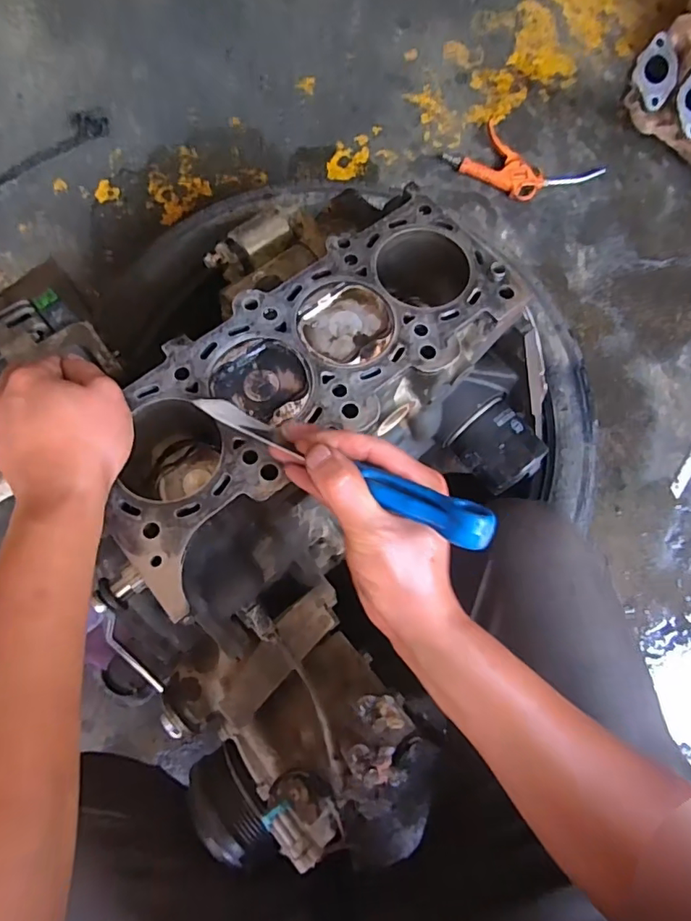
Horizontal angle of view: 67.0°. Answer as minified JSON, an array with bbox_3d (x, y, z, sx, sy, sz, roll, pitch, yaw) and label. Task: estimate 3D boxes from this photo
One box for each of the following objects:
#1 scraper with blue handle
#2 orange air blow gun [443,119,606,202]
[{"bbox_3d":[-0.009,-0.001,0.316,0.205,0.023,0.024,24,83,26],"label":"scraper with blue handle"},{"bbox_3d":[0.264,-0.438,0.777,0.217,0.022,0.094,25,84,1],"label":"orange air blow gun"}]

